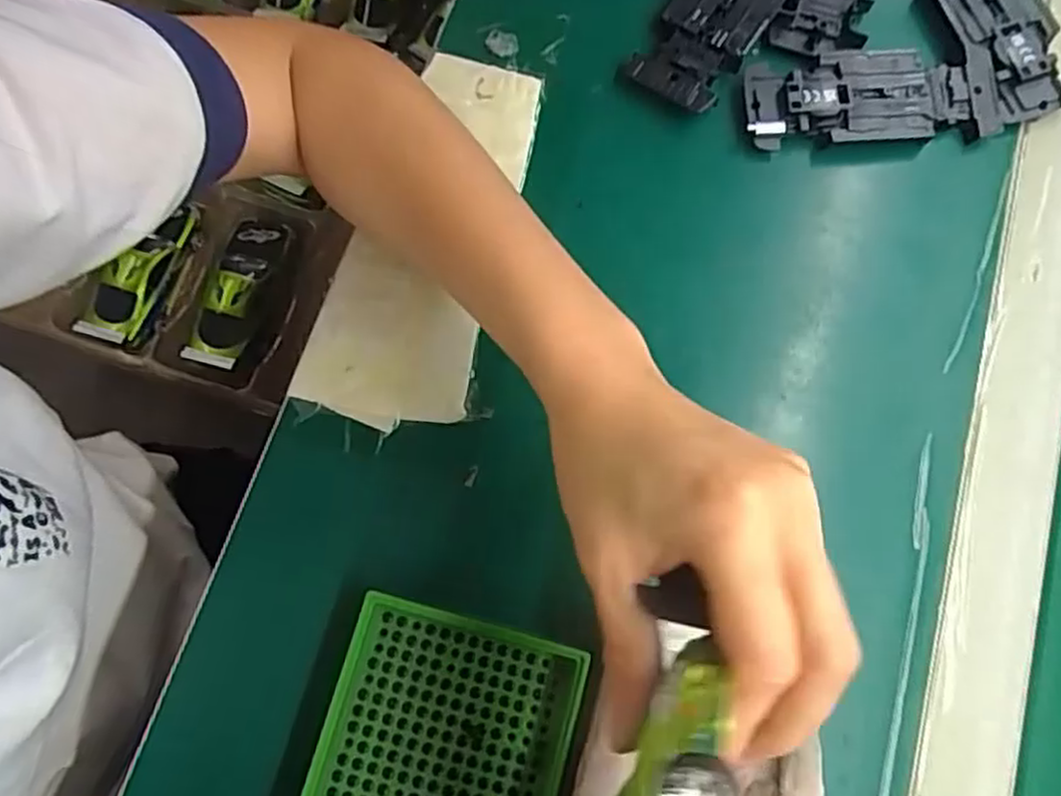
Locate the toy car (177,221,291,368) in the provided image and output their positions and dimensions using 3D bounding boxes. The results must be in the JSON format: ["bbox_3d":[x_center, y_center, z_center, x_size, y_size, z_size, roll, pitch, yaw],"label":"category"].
[{"bbox_3d":[-0.228,-0.082,0.561,0.046,0.025,0.122,11,76,1],"label":"toy car"}]

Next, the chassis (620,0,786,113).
[{"bbox_3d":[0.098,-0.198,0.367,0.048,0.010,0.118,32,76,7],"label":"chassis"}]

